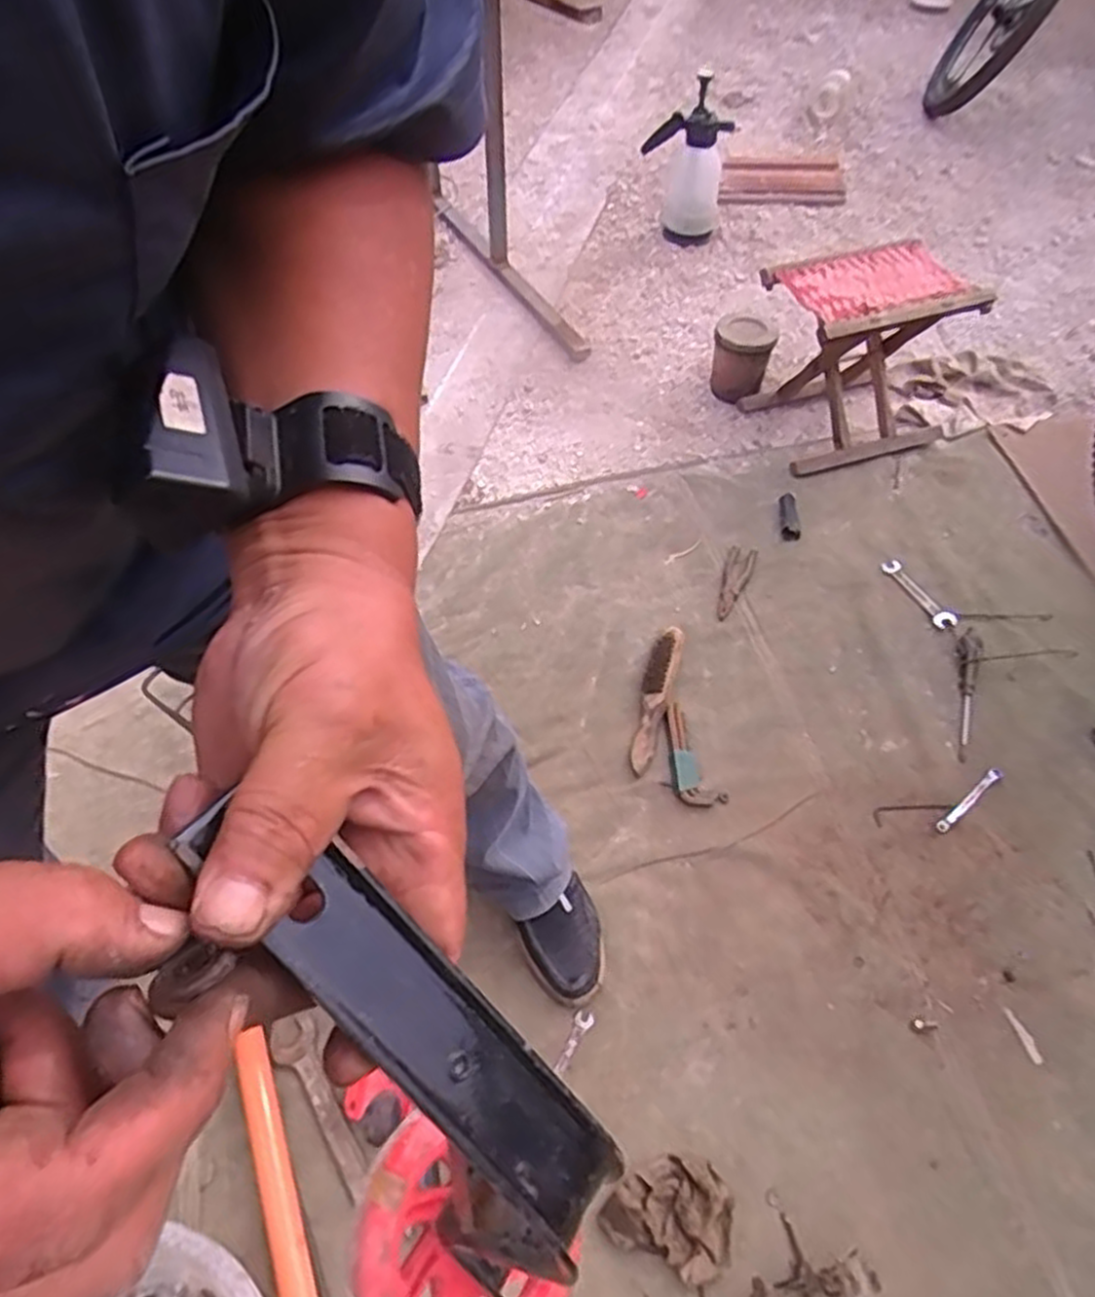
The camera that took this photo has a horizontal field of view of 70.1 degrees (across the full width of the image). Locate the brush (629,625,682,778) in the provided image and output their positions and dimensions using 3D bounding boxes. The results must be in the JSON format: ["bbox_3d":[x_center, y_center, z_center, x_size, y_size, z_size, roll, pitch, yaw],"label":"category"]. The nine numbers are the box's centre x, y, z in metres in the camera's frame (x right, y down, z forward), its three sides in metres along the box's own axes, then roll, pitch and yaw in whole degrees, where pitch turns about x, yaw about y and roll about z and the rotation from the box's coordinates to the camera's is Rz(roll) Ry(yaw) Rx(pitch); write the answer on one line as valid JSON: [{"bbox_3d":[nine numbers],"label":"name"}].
[{"bbox_3d":[0.166,0.074,1.198,0.046,0.035,0.252,13,56,9],"label":"brush"}]

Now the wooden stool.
[{"bbox_3d":[0.614,-0.578,1.540,0.343,0.310,0.325,-10,55,-7],"label":"wooden stool"}]

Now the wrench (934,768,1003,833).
[{"bbox_3d":[0.583,0.210,1.081,0.128,0.012,0.018,-39,64,-11],"label":"wrench"}]

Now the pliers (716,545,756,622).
[{"bbox_3d":[0.323,-0.114,1.348,0.046,0.014,0.166,17,57,12],"label":"pliers"}]

